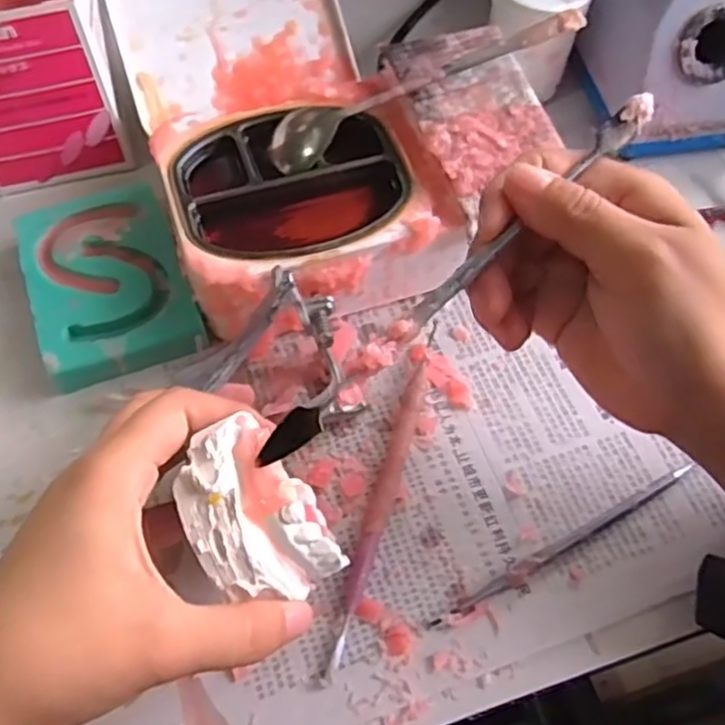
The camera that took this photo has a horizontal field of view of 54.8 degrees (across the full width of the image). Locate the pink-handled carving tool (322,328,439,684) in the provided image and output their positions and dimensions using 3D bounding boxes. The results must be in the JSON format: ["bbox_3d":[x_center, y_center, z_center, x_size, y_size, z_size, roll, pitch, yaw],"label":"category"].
[{"bbox_3d":[0.010,0.053,0.317,0.011,0.008,0.168,14,62,6],"label":"pink-handled carving tool"}]

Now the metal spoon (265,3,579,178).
[{"bbox_3d":[0.031,-0.145,0.363,0.170,0.023,0.028,-21,63,4],"label":"metal spoon"}]

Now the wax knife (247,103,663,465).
[{"bbox_3d":[0.036,-0.031,0.246,0.186,0.008,0.011,-43,70,-5],"label":"wax knife"}]

